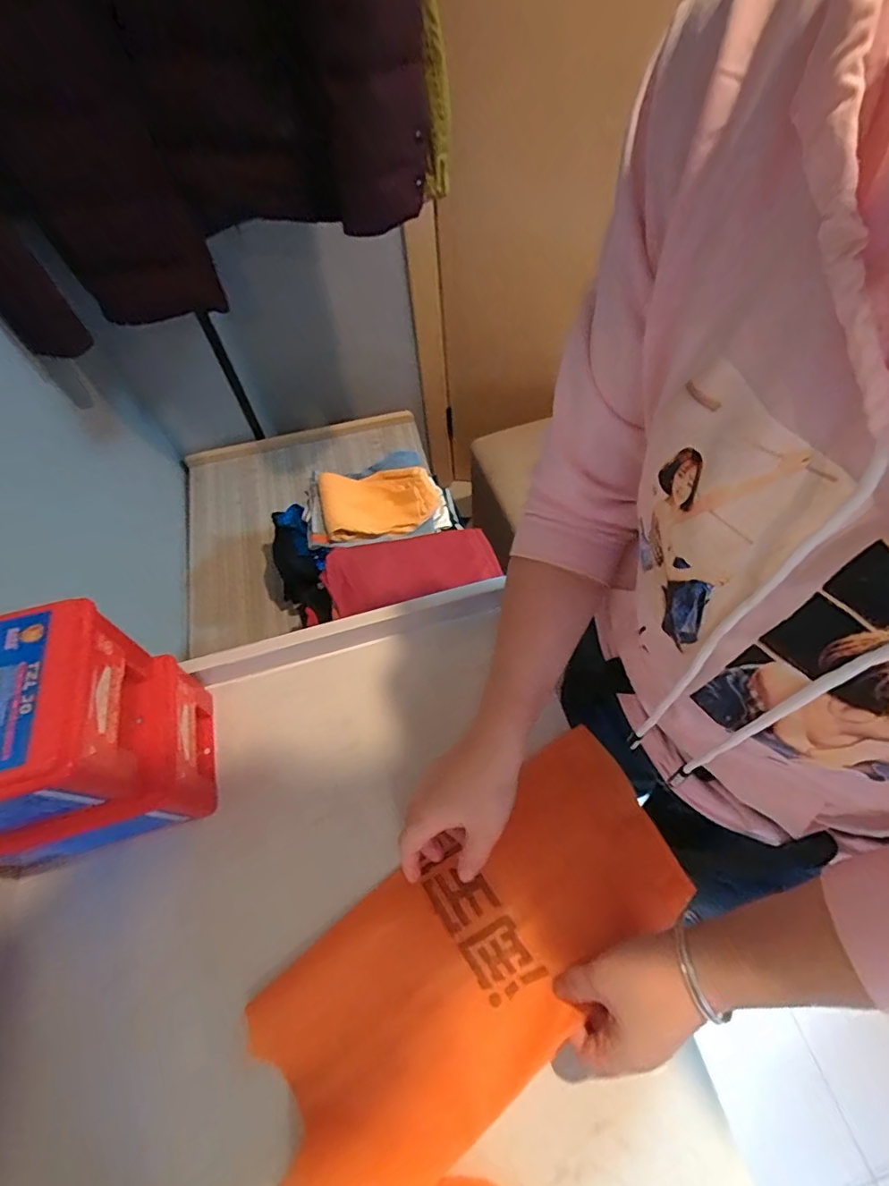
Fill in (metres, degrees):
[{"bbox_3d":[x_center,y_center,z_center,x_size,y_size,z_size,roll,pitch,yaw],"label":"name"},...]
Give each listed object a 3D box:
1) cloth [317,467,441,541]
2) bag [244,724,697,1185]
[{"bbox_3d":[-0.113,-0.164,0.914,0.199,0.046,0.130,-16,60,-5],"label":"cloth"},{"bbox_3d":[0.003,0.338,0.401,0.488,0.037,0.239,-43,66,-15],"label":"bag"}]

